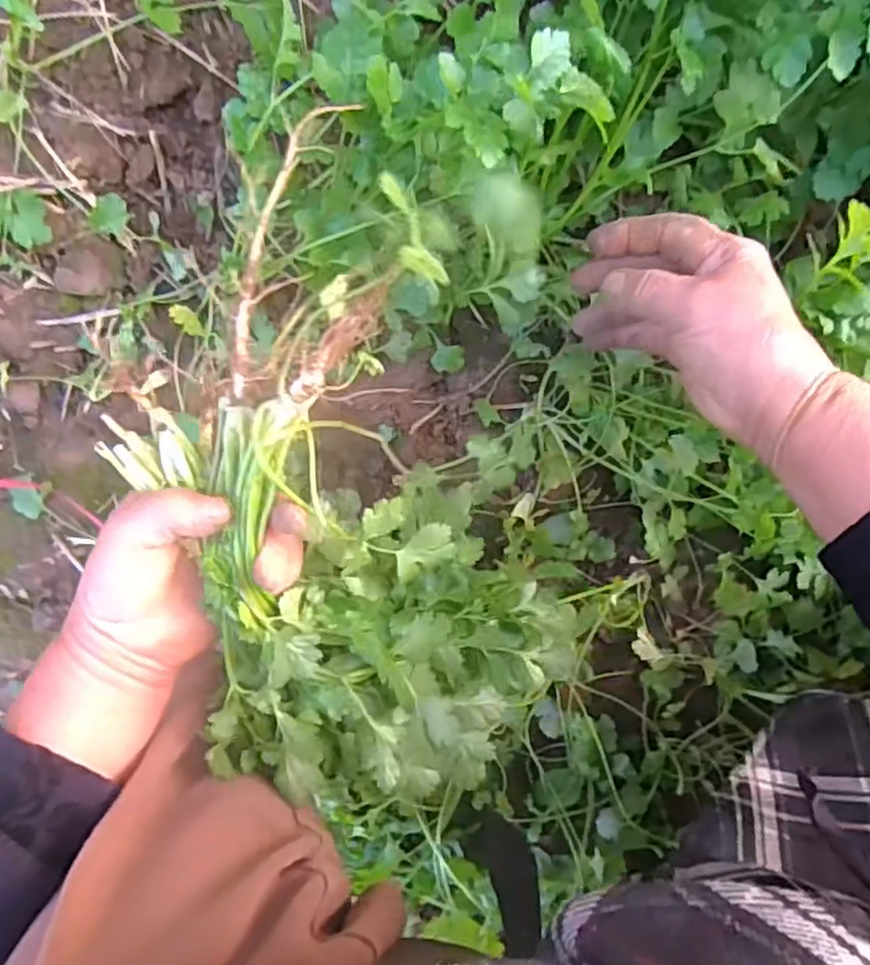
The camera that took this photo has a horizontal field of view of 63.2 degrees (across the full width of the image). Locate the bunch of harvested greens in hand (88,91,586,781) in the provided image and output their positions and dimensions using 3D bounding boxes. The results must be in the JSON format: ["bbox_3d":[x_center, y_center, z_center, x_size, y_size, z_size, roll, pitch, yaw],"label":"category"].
[{"bbox_3d":[-0.049,0.024,0.354,0.166,0.135,0.309,-23,96,1],"label":"bunch of harvested greens in hand"}]

